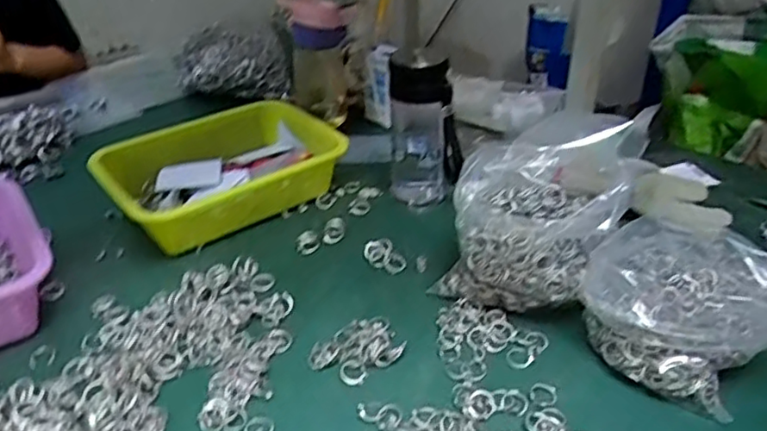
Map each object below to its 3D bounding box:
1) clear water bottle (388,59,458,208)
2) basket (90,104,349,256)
[{"bbox_3d":[0.050,-0.109,0.784,0.083,0.180,0.094,1,33,2],"label":"clear water bottle"},{"bbox_3d":[-0.203,-0.053,0.791,0.258,0.077,0.167,-24,40,-31],"label":"basket"}]

